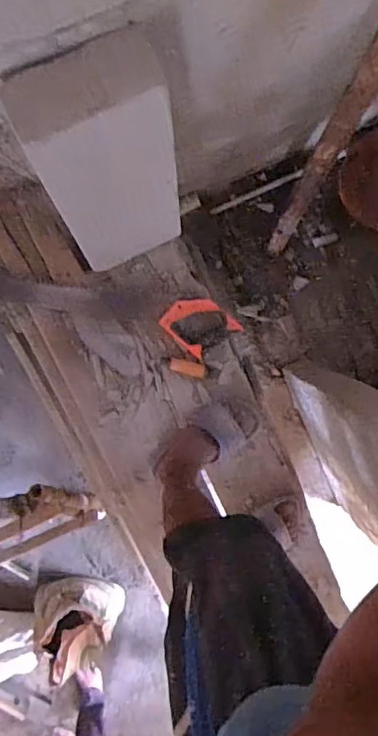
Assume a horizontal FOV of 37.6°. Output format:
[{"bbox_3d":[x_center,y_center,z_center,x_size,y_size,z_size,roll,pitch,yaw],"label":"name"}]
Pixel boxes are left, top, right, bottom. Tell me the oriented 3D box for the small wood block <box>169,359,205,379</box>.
[{"bbox_3d":[-0.003,0.001,1.204,0.075,0.005,0.031,13,96,-5],"label":"small wood block"}]

